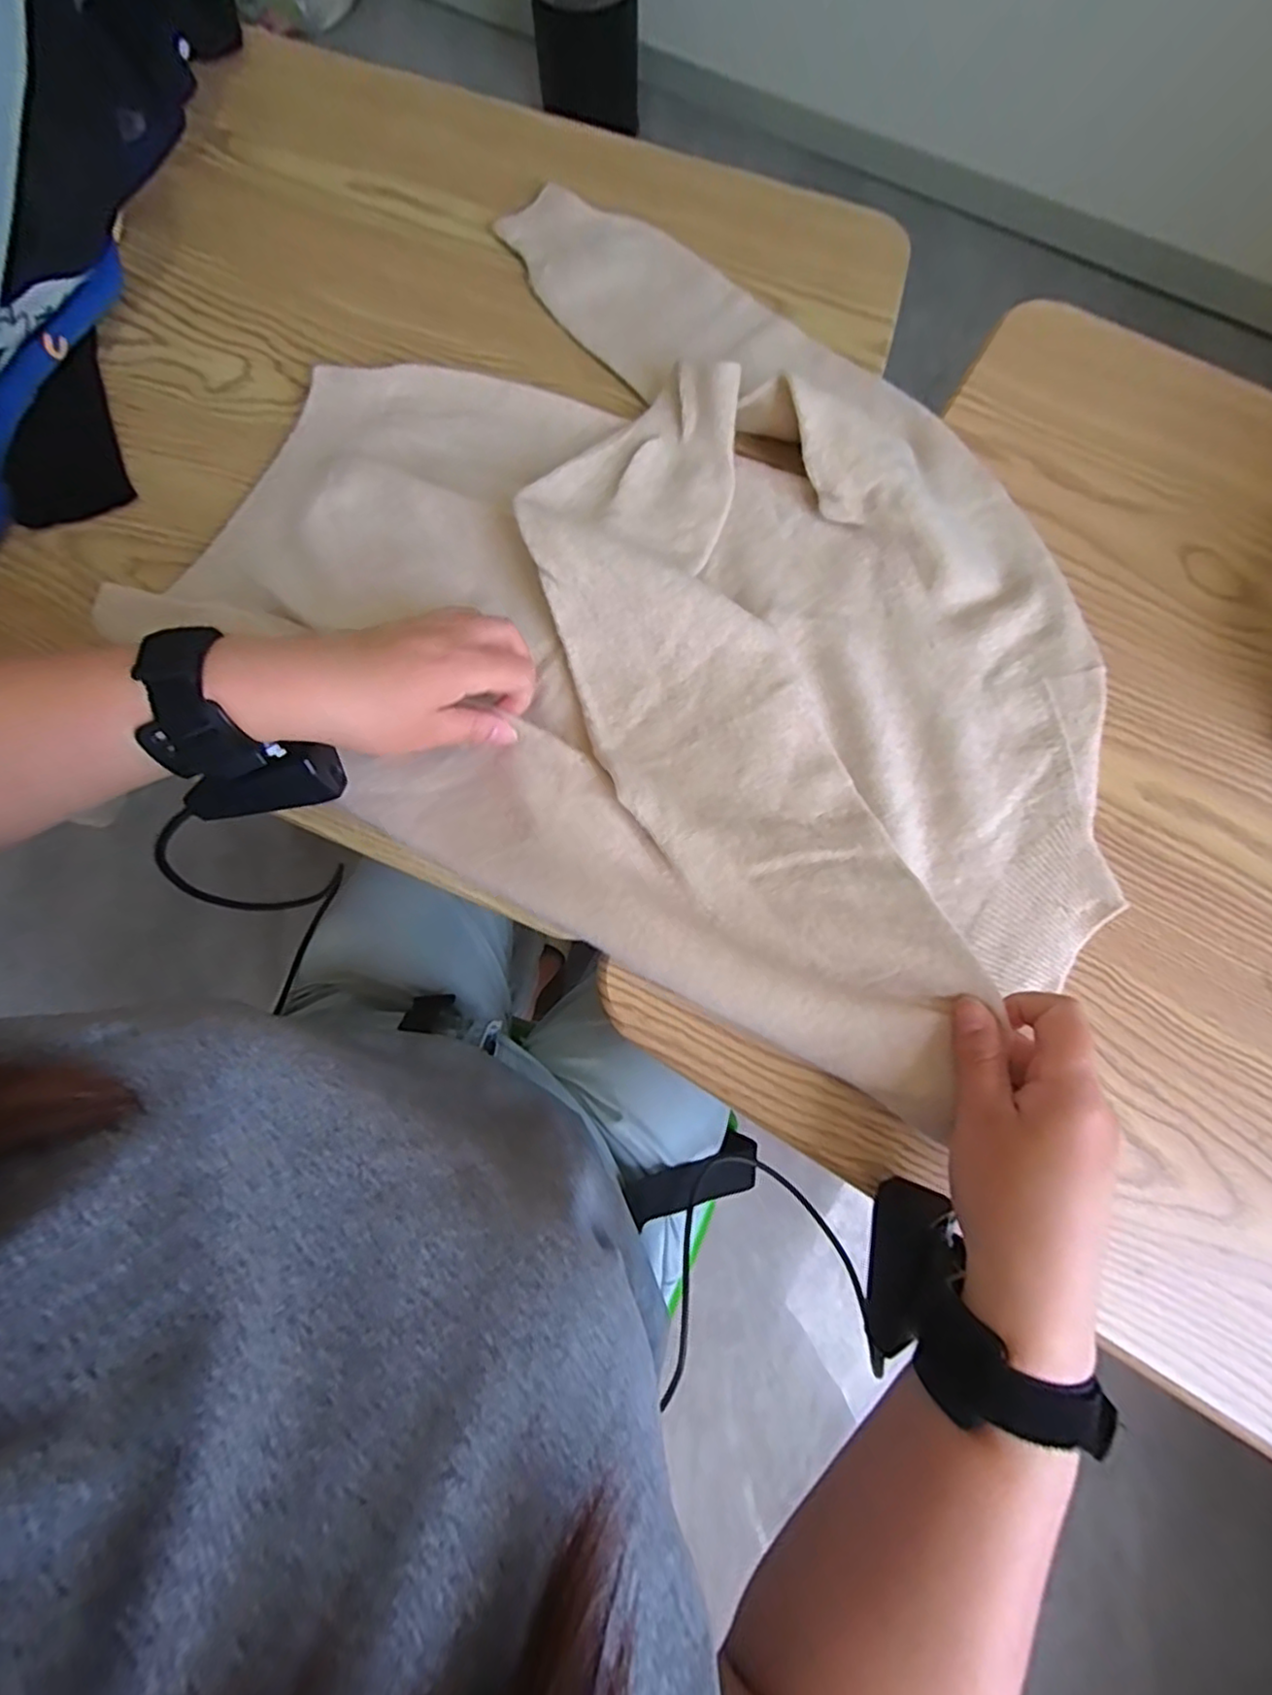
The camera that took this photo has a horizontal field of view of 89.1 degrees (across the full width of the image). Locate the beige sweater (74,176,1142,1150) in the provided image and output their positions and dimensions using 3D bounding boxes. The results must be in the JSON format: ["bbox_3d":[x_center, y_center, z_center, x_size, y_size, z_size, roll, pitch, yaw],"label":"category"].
[{"bbox_3d":[0.030,-0.168,0.390,0.549,0.048,0.448,30,76,7],"label":"beige sweater"}]

